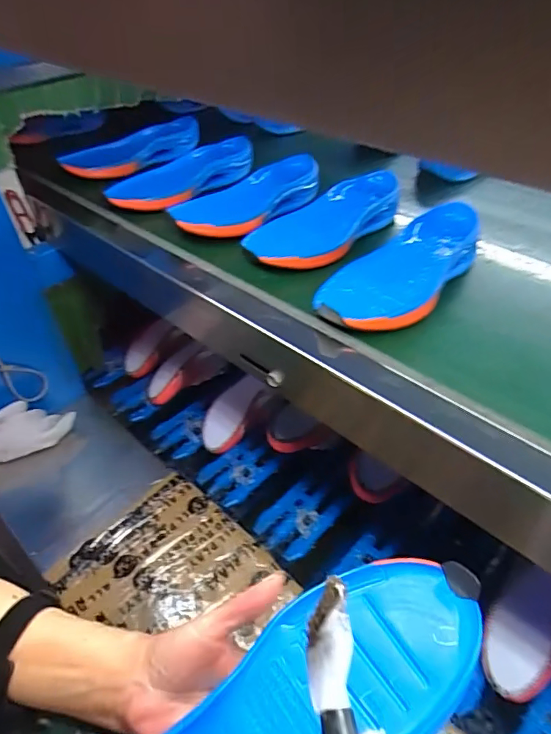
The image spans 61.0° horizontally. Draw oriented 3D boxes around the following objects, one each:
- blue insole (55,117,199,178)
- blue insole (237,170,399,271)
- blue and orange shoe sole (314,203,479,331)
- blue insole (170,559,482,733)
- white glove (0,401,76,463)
[{"bbox_3d":[-0.235,-0.359,0.772,0.239,0.039,0.101,-24,49,-22],"label":"blue insole"},{"bbox_3d":[0.062,-0.188,0.586,0.116,0.034,0.234,29,52,27],"label":"blue insole"},{"bbox_3d":[0.148,-0.109,0.503,0.248,0.030,0.096,-34,53,-29],"label":"blue and orange shoe sole"},{"bbox_3d":[0.010,0.201,0.269,0.258,0.019,0.091,-32,51,-14],"label":"blue insole"},{"bbox_3d":[-0.450,0.115,0.809,0.188,0.092,0.039,-27,18,-21],"label":"white glove"}]

